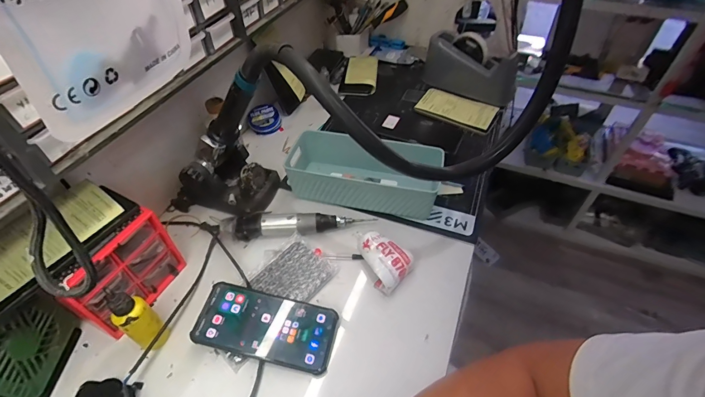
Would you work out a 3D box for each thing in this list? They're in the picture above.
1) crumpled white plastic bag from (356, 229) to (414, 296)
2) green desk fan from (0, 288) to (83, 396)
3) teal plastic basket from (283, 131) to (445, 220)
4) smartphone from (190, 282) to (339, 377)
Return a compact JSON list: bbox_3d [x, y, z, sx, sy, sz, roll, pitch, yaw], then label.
[{"bbox_3d":[0.036,0.081,0.506,0.059,0.034,0.098,-32,53,-26],"label":"crumpled white plastic bag"},{"bbox_3d":[-0.364,0.163,0.387,0.050,0.114,0.108,-1,46,0],"label":"green desk fan"},{"bbox_3d":[0.017,-0.037,0.586,0.241,0.071,0.105,6,47,7],"label":"teal plastic basket"},{"bbox_3d":[-0.105,0.156,0.440,0.165,0.008,0.078,14,55,4],"label":"smartphone"}]

